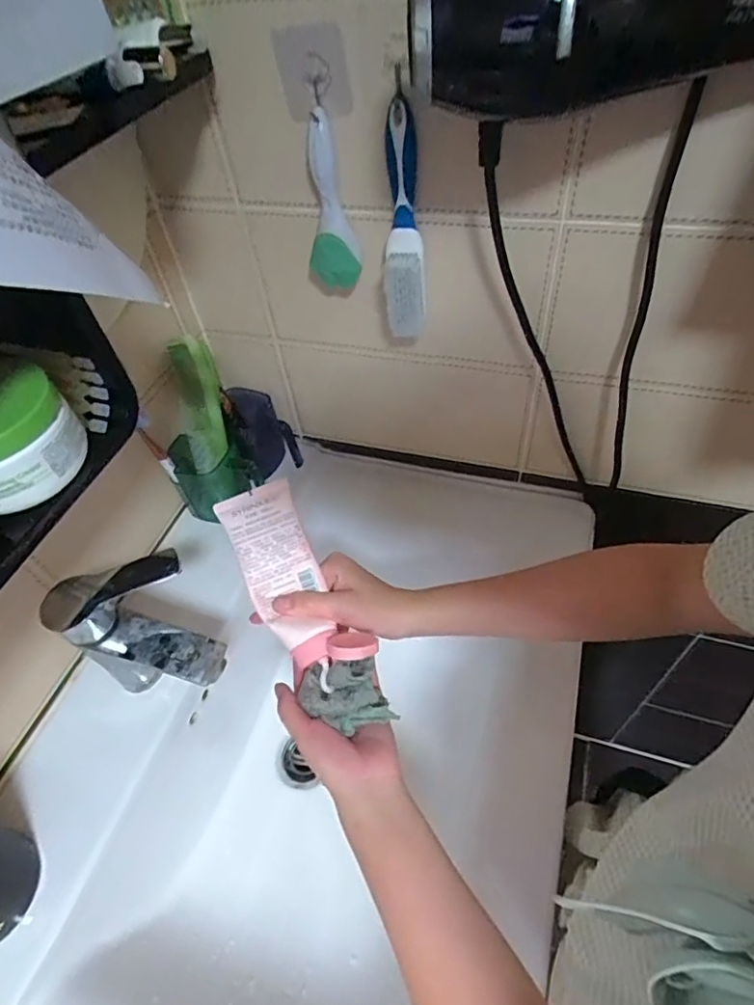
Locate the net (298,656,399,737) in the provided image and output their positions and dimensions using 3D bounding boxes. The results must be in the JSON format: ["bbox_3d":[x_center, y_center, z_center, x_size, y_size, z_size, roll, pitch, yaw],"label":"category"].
[{"bbox_3d":[-0.027,0.153,0.431,0.067,0.019,0.054,-13,50,-5],"label":"net"}]

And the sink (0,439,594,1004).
[{"bbox_3d":[-0.048,0.282,0.601,0.462,0.229,0.706,11,53,15],"label":"sink"}]

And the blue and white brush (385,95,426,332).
[{"bbox_3d":[0.023,-0.233,0.464,0.035,0.177,0.033,-2,50,5],"label":"blue and white brush"}]

